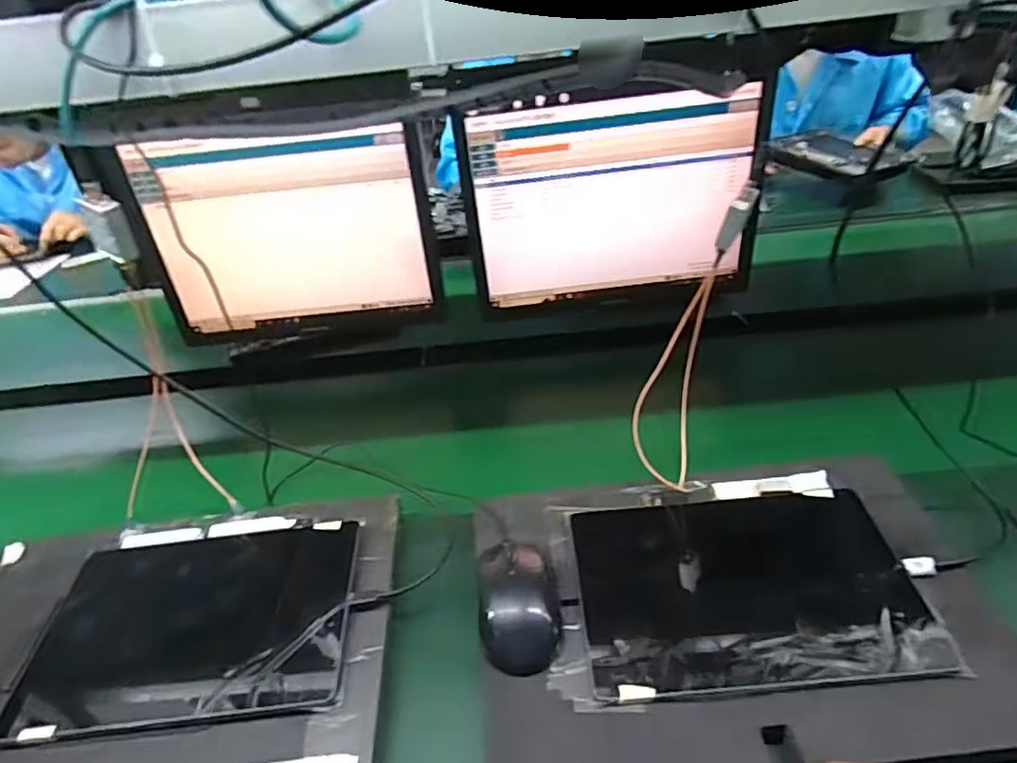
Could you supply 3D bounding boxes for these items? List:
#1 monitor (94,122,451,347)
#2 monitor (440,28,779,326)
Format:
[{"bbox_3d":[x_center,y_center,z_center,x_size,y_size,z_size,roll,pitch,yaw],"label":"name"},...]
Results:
[{"bbox_3d":[-0.279,-0.188,0.792,0.351,0.249,0.038,-6,35,1],"label":"monitor"},{"bbox_3d":[0.130,-0.220,0.783,0.359,0.287,0.051,-3,35,5],"label":"monitor"}]

